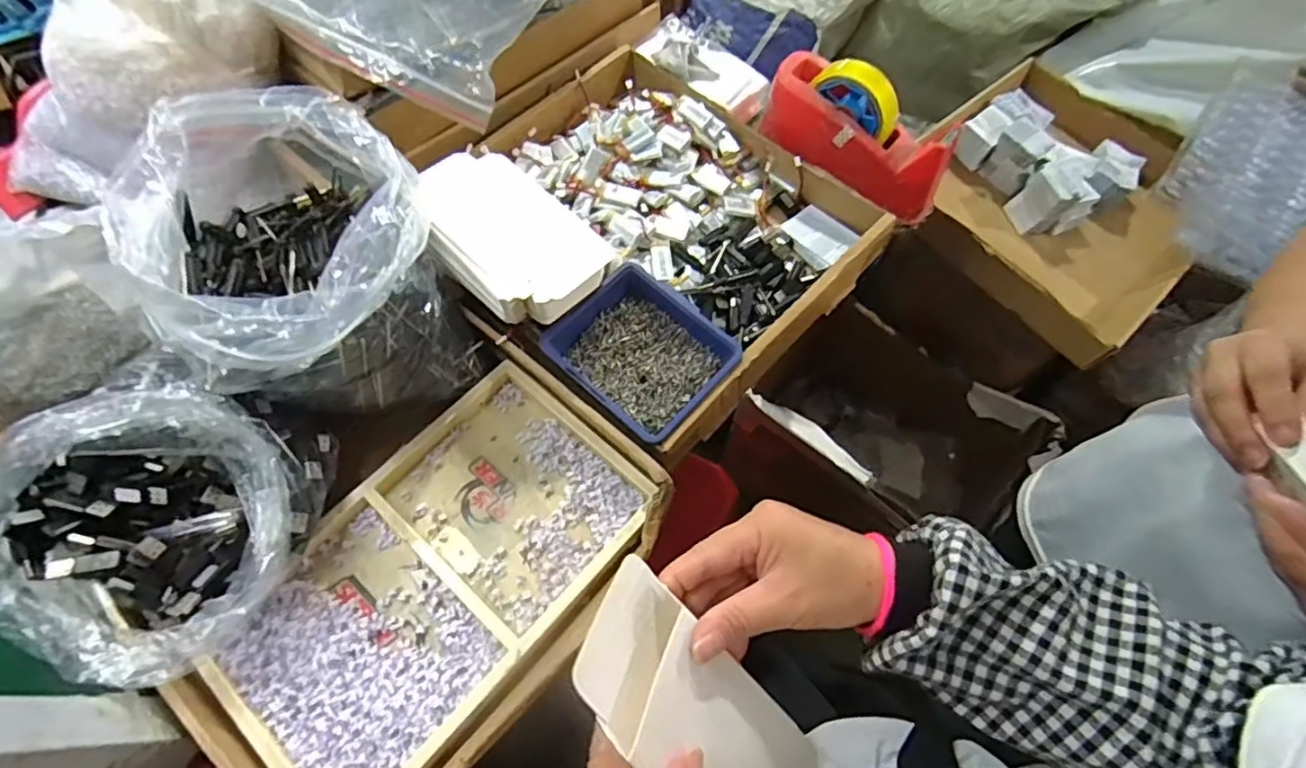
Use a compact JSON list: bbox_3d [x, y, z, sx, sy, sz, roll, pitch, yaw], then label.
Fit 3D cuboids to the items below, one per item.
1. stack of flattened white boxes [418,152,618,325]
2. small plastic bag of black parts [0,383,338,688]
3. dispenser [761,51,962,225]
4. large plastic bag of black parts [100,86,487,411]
[{"bbox_3d":[-0.119,-0.125,0.531,0.111,0.050,0.184,-40,71,-19],"label":"stack of flattened white boxes"},{"bbox_3d":[-0.354,0.095,0.434,0.189,0.120,0.198,8,64,2],"label":"small plastic bag of black parts"},{"bbox_3d":[0.212,-0.263,0.644,0.200,0.091,0.073,40,69,17],"label":"dispenser"},{"bbox_3d":[-0.264,-0.091,0.485,0.191,0.181,0.206,-26,67,-13],"label":"large plastic bag of black parts"}]

